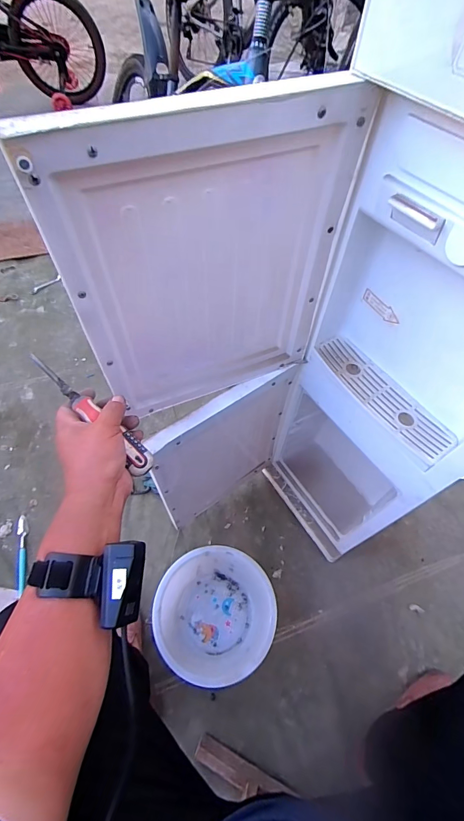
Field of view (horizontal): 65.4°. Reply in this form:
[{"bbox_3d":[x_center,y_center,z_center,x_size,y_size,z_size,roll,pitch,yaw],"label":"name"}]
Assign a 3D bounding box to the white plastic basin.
[{"bbox_3d":[-0.035,0.432,0.786,0.245,0.108,0.242,1,60,-1],"label":"white plastic basin"}]

